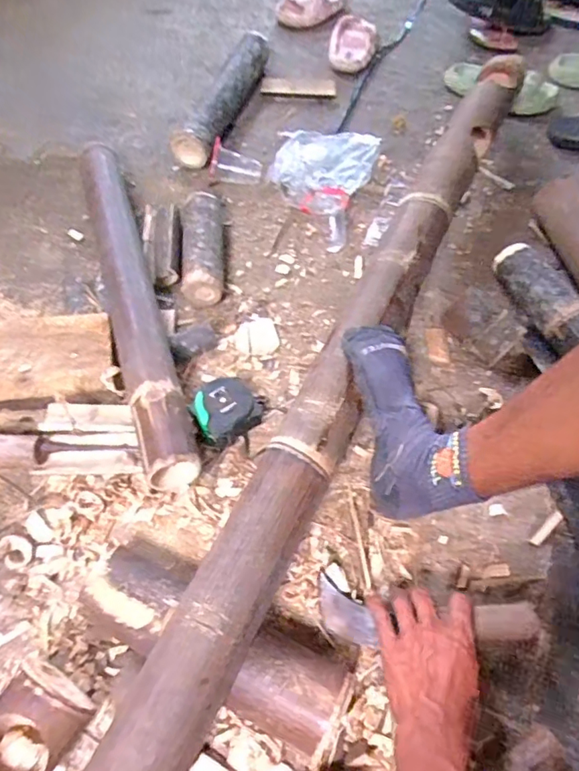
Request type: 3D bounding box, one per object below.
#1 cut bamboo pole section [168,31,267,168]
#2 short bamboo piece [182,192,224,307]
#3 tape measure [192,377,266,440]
[{"bbox_3d":[-0.121,-0.547,1.002,0.082,0.079,0.349,17,60,7],"label":"cut bamboo pole section"},{"bbox_3d":[-0.132,-0.215,0.818,0.060,0.060,0.201,-2,60,-3],"label":"short bamboo piece"},{"bbox_3d":[-0.078,0.030,0.682,0.084,0.043,0.092,41,66,20],"label":"tape measure"}]

